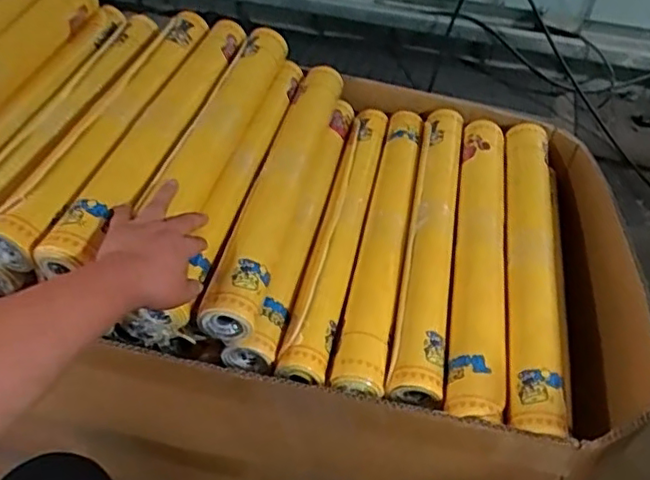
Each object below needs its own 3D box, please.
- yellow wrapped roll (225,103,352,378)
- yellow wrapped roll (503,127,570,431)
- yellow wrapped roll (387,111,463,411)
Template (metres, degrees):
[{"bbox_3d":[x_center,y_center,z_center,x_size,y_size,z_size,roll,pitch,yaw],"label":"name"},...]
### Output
[{"bbox_3d":[-0.031,-0.038,0.838,0.056,0.063,0.487,11,45,8],"label":"yellow wrapped roll"},{"bbox_3d":[0.260,0.020,0.784,0.064,0.051,0.488,9,45,6],"label":"yellow wrapped roll"},{"bbox_3d":[0.141,-0.010,0.823,0.063,0.050,0.495,9,45,6],"label":"yellow wrapped roll"}]

